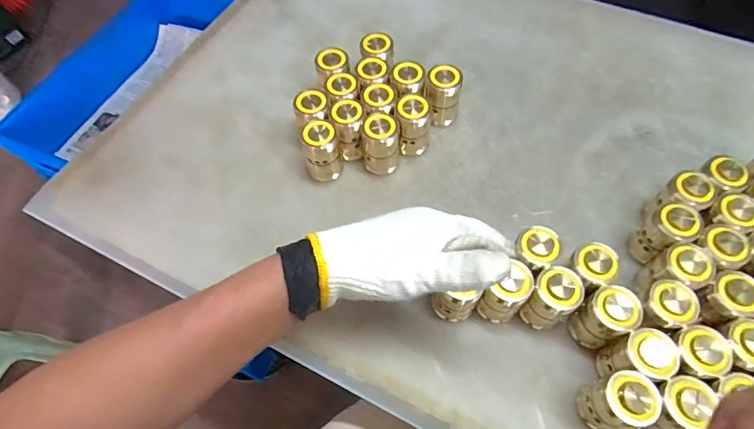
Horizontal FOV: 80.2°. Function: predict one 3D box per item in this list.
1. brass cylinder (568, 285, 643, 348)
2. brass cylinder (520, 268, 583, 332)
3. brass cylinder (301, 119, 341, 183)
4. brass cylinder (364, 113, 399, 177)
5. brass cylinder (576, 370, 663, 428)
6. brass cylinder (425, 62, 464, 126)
[{"bbox_3d":[0.190,0.091,0.384,0.031,0.079,0.035,-30,65,-15],"label":"brass cylinder"},{"bbox_3d":[0.151,0.075,0.392,0.035,0.080,0.036,0,61,0],"label":"brass cylinder"},{"bbox_3d":[-0.058,-0.064,0.474,0.034,0.068,0.029,-11,61,-5],"label":"brass cylinder"},{"bbox_3d":[0.004,-0.073,0.476,0.033,0.069,0.030,-2,61,0],"label":"brass cylinder"},{"bbox_3d":[0.185,0.146,0.348,0.035,0.073,0.036,0,61,0],"label":"brass cylinder"},{"bbox_3d":[0.074,-0.135,0.501,0.037,0.058,0.031,19,63,11],"label":"brass cylinder"}]

